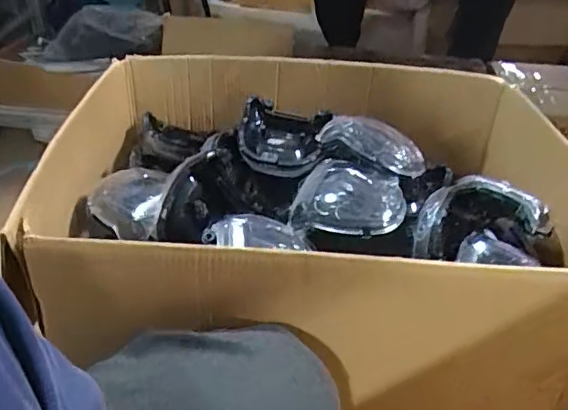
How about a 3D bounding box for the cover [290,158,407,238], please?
[{"bbox_3d":[0.081,-0.010,0.703,0.133,0.043,0.108,5,36,2],"label":"cover"}]

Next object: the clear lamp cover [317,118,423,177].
[{"bbox_3d":[0.124,-0.089,0.763,0.143,0.046,0.078,19,39,20],"label":"clear lamp cover"}]

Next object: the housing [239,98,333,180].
[{"bbox_3d":[-0.001,-0.093,0.781,0.127,0.052,0.120,1,37,-3],"label":"housing"}]

